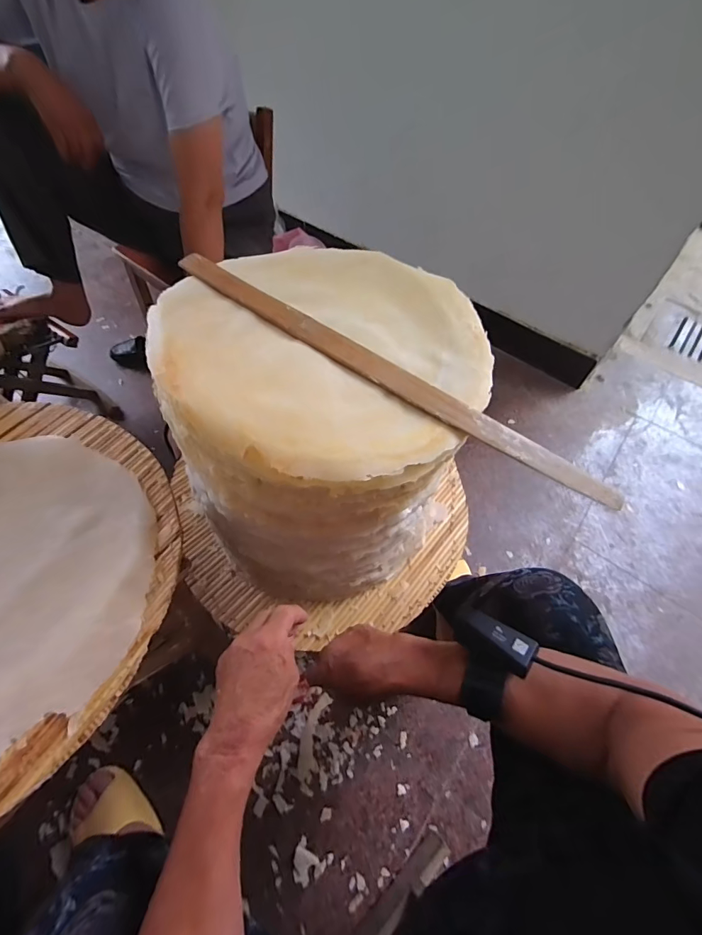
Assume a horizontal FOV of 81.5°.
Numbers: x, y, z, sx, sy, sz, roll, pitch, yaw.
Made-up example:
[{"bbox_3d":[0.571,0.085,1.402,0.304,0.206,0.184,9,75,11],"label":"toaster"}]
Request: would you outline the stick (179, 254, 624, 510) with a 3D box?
[{"bbox_3d":[0.024,-0.104,0.427,0.516,0.007,0.034,33,62,13],"label":"stick"}]

